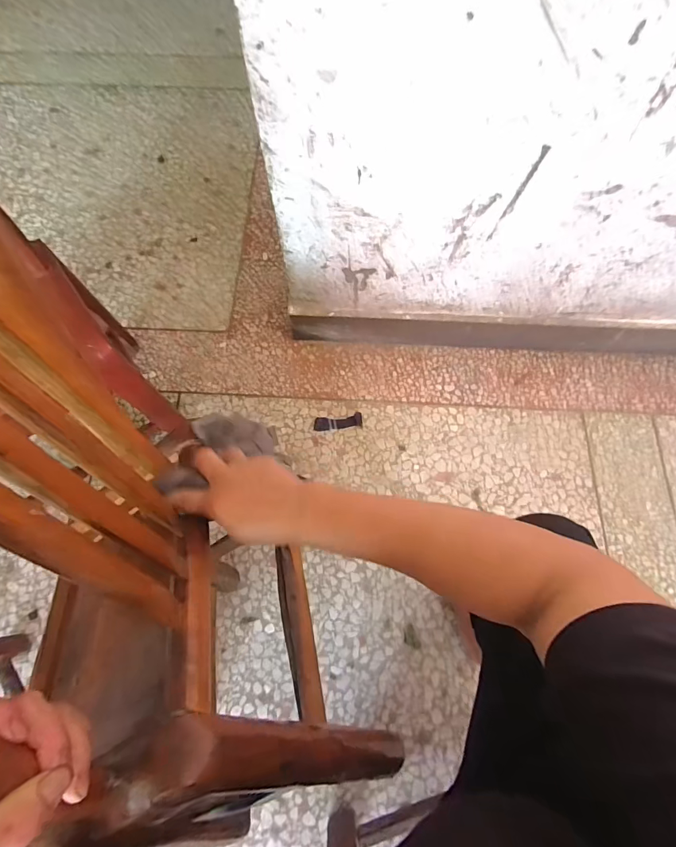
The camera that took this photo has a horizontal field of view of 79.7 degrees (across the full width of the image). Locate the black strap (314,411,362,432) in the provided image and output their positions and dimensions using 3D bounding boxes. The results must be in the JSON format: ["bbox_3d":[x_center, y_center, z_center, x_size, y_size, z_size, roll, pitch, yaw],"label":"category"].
[{"bbox_3d":[0.000,-0.003,0.882,0.104,0.008,0.031,-7,71,-2],"label":"black strap"}]

